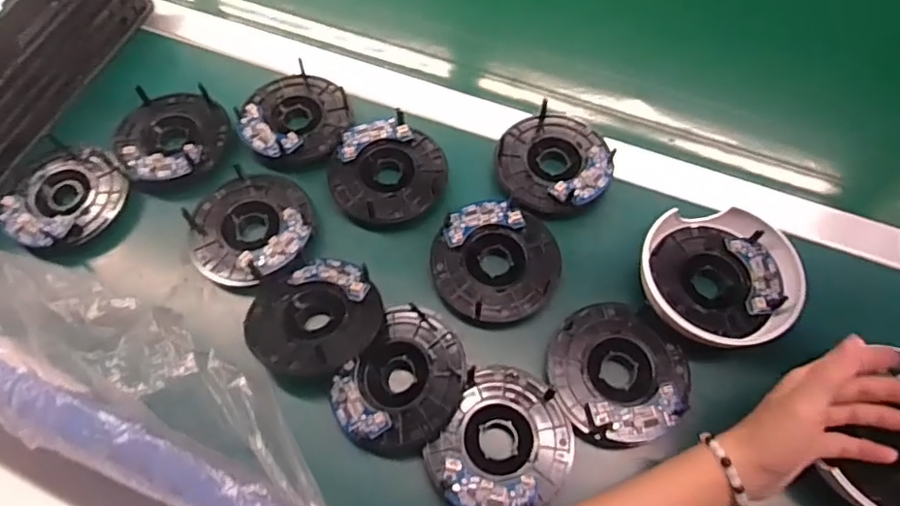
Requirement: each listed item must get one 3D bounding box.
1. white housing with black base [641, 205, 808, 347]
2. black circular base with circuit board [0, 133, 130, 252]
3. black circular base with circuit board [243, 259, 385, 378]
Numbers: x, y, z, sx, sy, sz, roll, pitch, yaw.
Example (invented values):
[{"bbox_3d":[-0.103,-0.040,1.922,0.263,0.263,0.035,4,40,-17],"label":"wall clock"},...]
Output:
[{"bbox_3d":[0.206,0.019,0.457,0.115,0.034,0.108,0,63,0],"label":"white housing with black base"},{"bbox_3d":[-0.327,-0.048,0.497,0.087,0.019,0.094,0,63,0],"label":"black circular base with circuit board"},{"bbox_3d":[-0.103,0.045,0.445,0.099,0.019,0.088,-22,66,-11],"label":"black circular base with circuit board"}]

